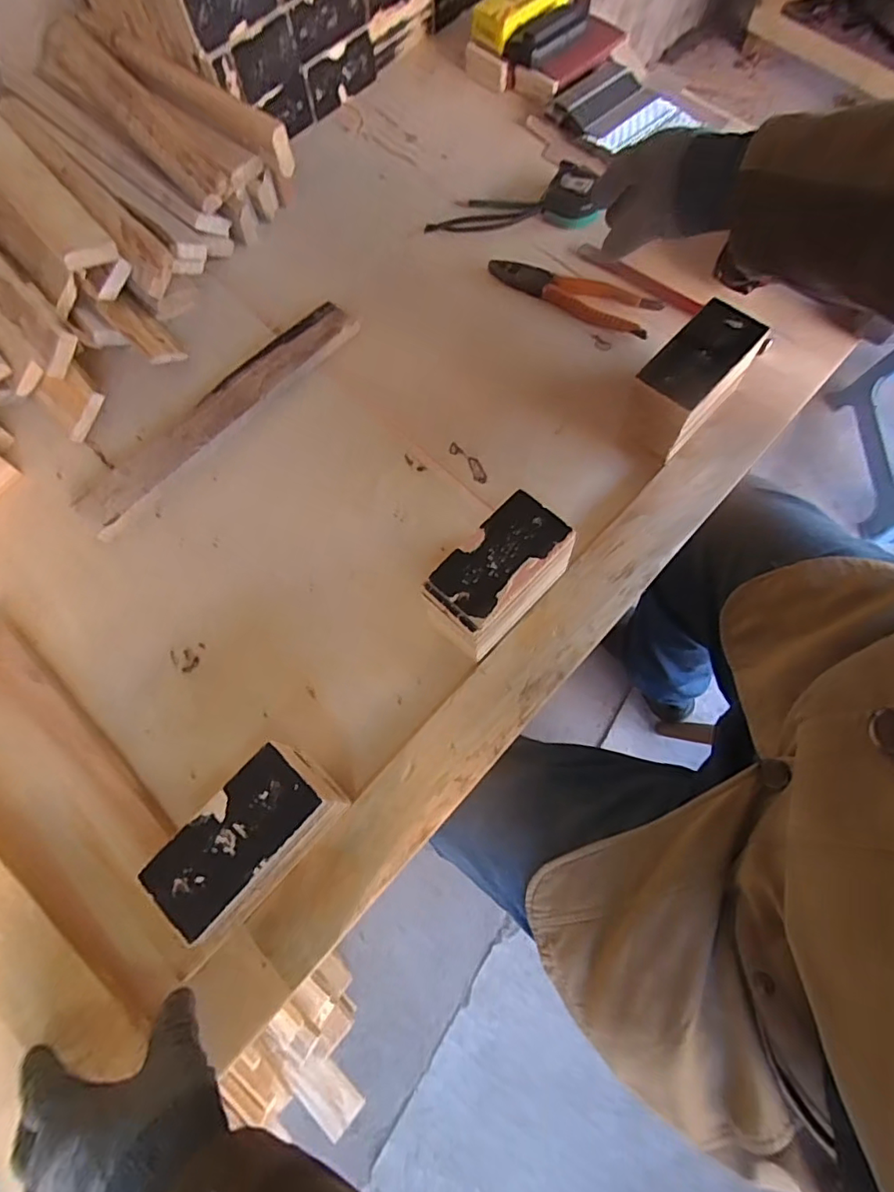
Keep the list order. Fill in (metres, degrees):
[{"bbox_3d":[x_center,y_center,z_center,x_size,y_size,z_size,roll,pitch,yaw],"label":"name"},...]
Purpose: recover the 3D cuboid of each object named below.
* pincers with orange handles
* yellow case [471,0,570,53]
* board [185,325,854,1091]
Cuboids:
[{"bbox_3d":[0.134,-0.327,0.601,0.184,0.020,0.051,21,73,10],"label":"pincers with orange handles"},{"bbox_3d":[0.093,-0.727,0.677,0.130,0.033,0.066,-35,72,-9],"label":"yellow case"},{"bbox_3d":[0.113,0.012,0.484,0.072,0.030,0.819,39,77,15],"label":"board"}]

